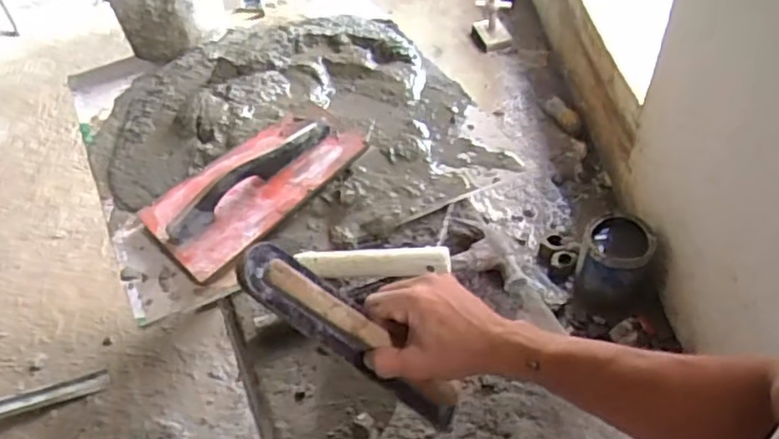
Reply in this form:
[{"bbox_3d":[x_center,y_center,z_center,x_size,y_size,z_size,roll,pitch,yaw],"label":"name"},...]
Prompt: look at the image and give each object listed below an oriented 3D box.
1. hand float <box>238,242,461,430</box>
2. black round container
[{"bbox_3d":[-0.016,0.100,0.523,0.045,0.252,0.036,-21,40,32],"label":"hand float"},{"bbox_3d":[0.577,0.114,1.662,0.186,0.207,0.186,-2,48,3],"label":"black round container"}]

